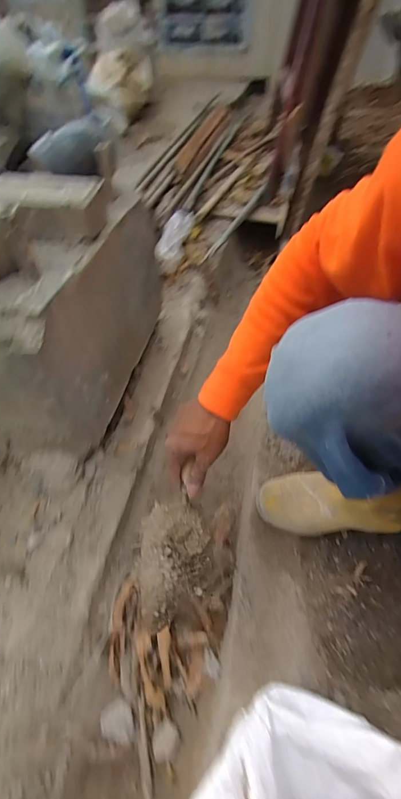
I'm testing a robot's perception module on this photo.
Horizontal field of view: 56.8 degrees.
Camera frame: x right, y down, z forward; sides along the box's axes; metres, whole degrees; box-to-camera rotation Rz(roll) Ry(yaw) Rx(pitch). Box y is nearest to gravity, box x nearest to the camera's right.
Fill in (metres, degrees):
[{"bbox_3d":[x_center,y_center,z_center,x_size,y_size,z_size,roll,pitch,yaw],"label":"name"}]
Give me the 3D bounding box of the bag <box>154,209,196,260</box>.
[{"bbox_3d":[-0.071,-0.545,1.229,0.059,0.091,0.284,10,48,10],"label":"bag"}]

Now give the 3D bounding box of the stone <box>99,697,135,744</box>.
[{"bbox_3d":[-0.125,0.485,0.557,0.046,0.024,0.051,-11,48,-9],"label":"stone"}]

